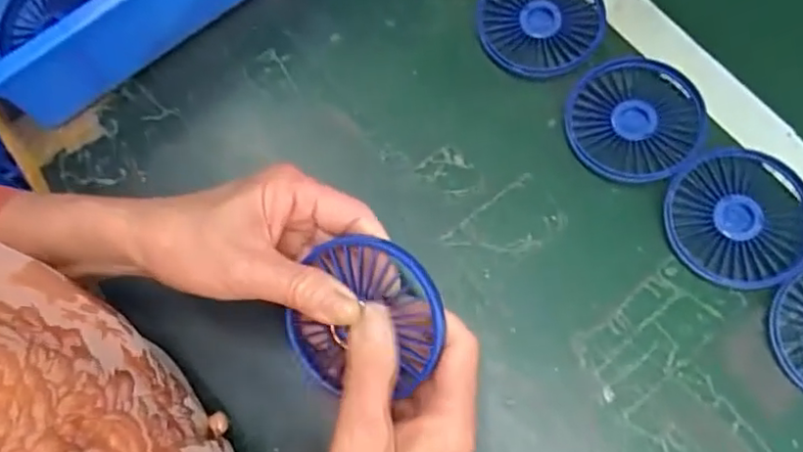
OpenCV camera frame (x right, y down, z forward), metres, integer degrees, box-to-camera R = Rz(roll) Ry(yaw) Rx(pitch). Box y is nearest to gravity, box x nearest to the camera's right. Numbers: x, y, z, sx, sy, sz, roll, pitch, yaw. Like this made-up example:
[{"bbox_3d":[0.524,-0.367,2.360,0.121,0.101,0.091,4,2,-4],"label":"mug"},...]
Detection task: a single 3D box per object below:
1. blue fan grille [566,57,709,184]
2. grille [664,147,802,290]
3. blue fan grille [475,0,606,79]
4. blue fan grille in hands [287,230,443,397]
[{"bbox_3d":[0.156,-0.072,0.424,0.085,0.025,0.084,26,75,11],"label":"blue fan grille"},{"bbox_3d":[0.214,-0.005,0.396,0.084,0.026,0.085,-1,71,2],"label":"grille"},{"bbox_3d":[0.099,-0.148,0.450,0.086,0.027,0.085,-1,71,2],"label":"blue fan grille"},{"bbox_3d":[-0.022,0.048,0.330,0.086,0.015,0.079,-8,91,23],"label":"blue fan grille in hands"}]

